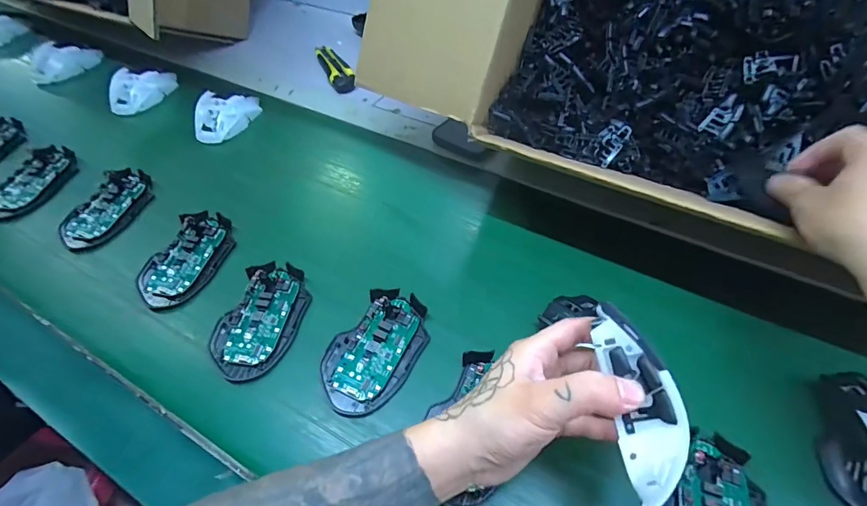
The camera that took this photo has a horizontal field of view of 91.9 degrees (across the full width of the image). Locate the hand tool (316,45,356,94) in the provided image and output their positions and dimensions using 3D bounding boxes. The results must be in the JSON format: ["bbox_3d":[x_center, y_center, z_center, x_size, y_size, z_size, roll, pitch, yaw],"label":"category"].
[{"bbox_3d":[-0.162,-0.305,0.693,0.037,0.030,0.143,-20,46,-13],"label":"hand tool"}]

